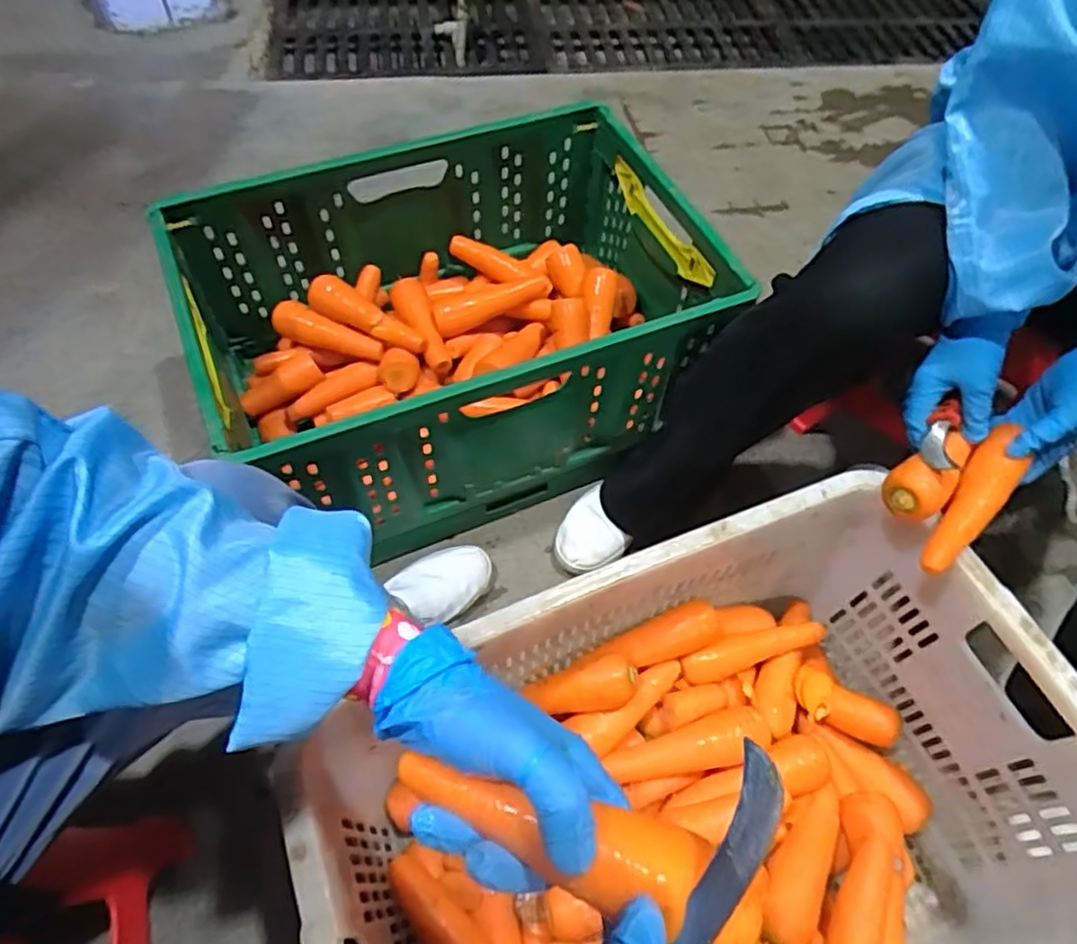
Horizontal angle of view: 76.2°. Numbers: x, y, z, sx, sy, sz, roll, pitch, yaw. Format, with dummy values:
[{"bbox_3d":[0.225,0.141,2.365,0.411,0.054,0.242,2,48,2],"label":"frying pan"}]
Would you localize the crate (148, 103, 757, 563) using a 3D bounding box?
[{"bbox_3d":[-0.101,-0.195,0.883,0.589,0.253,0.416,-22,62,-15],"label":"crate"}]

